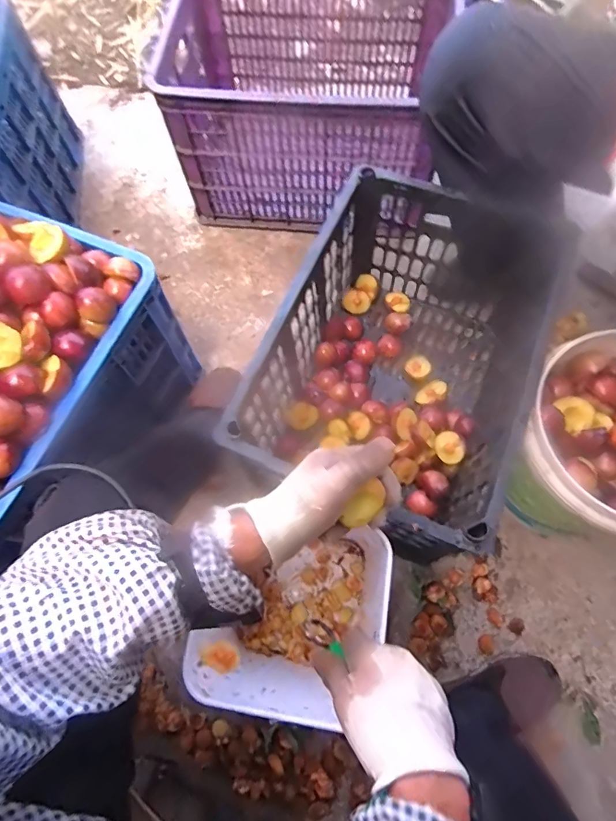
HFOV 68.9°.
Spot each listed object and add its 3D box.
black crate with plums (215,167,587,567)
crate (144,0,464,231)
[{"bbox_3d":[0.161,-0.078,0.735,0.362,0.294,0.533,22,72,10],"label":"black crate with plums"},{"bbox_3d":[-0.008,-0.633,0.948,0.500,0.310,0.360,4,70,4],"label":"crate"}]

